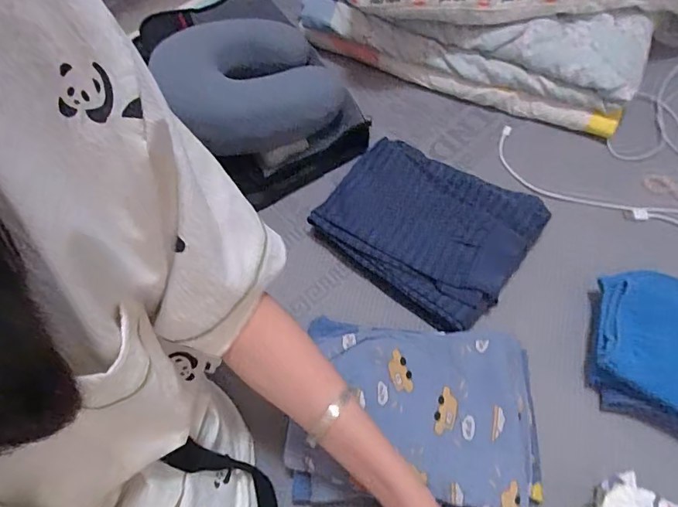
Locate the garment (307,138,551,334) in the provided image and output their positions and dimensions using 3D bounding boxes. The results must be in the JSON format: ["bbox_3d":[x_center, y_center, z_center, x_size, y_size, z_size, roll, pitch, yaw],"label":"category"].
[{"bbox_3d":[0.114,-0.040,0.628,0.270,0.055,0.218,33,69,19],"label":"garment"}]

